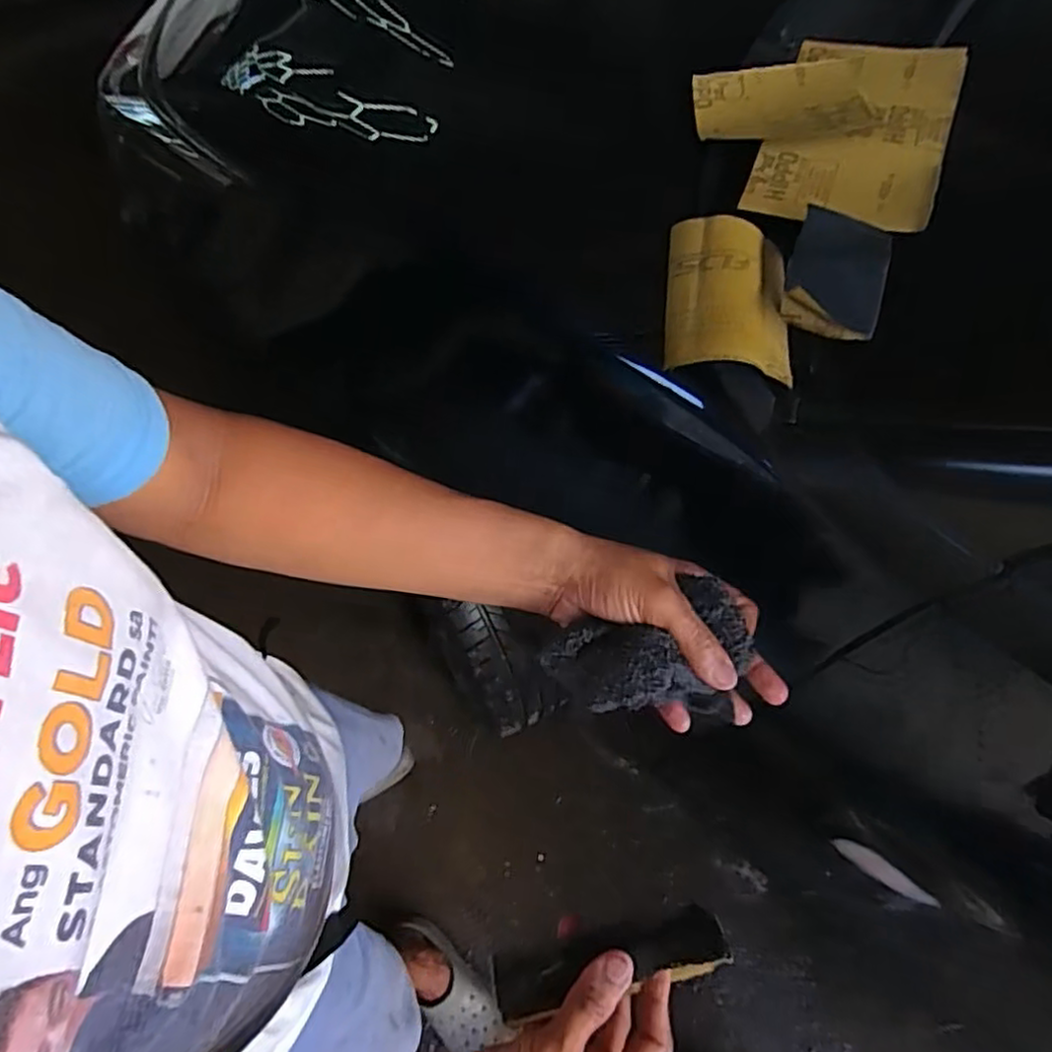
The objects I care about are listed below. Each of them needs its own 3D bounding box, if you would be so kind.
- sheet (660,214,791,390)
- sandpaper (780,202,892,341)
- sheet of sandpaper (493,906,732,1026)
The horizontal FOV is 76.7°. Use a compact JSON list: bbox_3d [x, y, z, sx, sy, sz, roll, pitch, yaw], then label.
[{"bbox_3d":[0.161,-0.181,0.522,0.094,0.033,0.137,6,66,0],"label":"sheet"},{"bbox_3d":[0.236,-0.192,0.520,0.075,0.034,0.101,17,67,5],"label":"sandpaper"},{"bbox_3d":[0.052,0.264,0.401,0.140,0.024,0.031,-7,64,-9],"label":"sheet of sandpaper"}]

